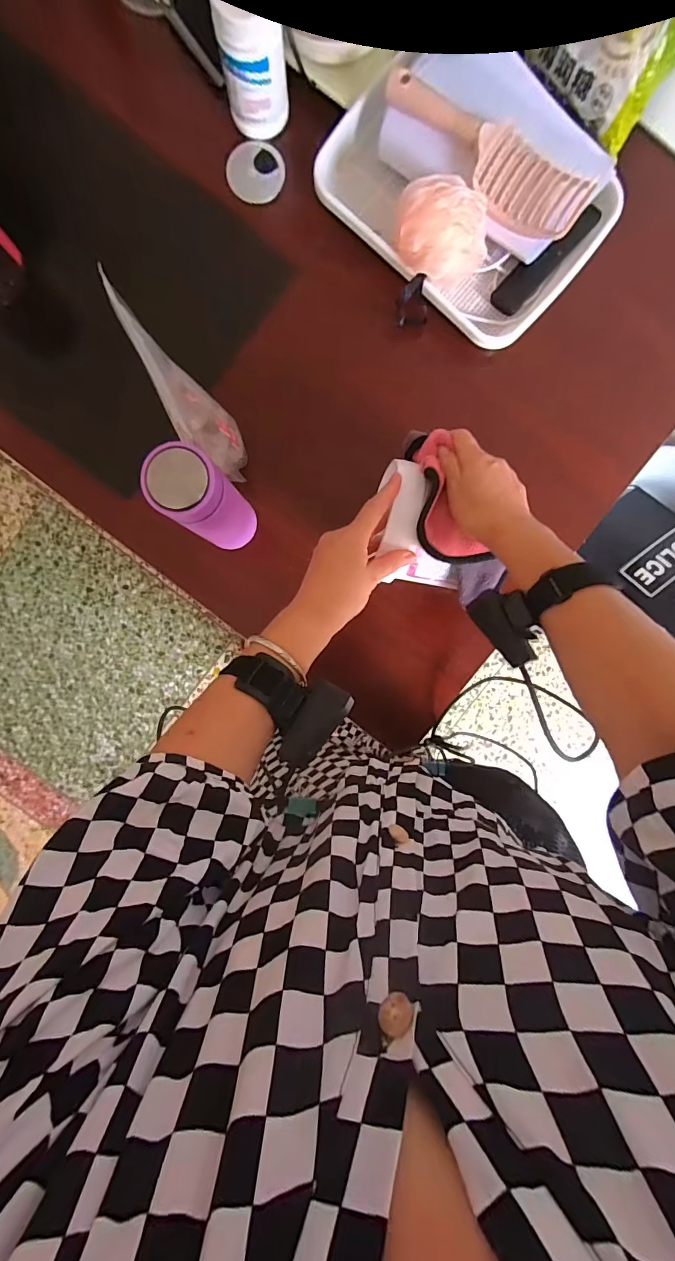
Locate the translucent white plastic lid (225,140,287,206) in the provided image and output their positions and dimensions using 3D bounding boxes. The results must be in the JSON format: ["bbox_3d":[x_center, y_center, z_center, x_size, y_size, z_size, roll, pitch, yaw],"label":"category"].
[{"bbox_3d":[-0.097,-0.551,0.529,0.066,0.008,0.057,6,111,-13],"label":"translucent white plastic lid"}]

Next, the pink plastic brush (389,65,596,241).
[{"bbox_3d":[0.150,-0.489,0.457,0.231,0.011,0.058,33,122,-1],"label":"pink plastic brush"}]

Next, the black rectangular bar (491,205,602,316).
[{"bbox_3d":[0.243,-0.437,0.516,0.035,0.017,0.147,44,91,-5],"label":"black rectangular bar"}]

